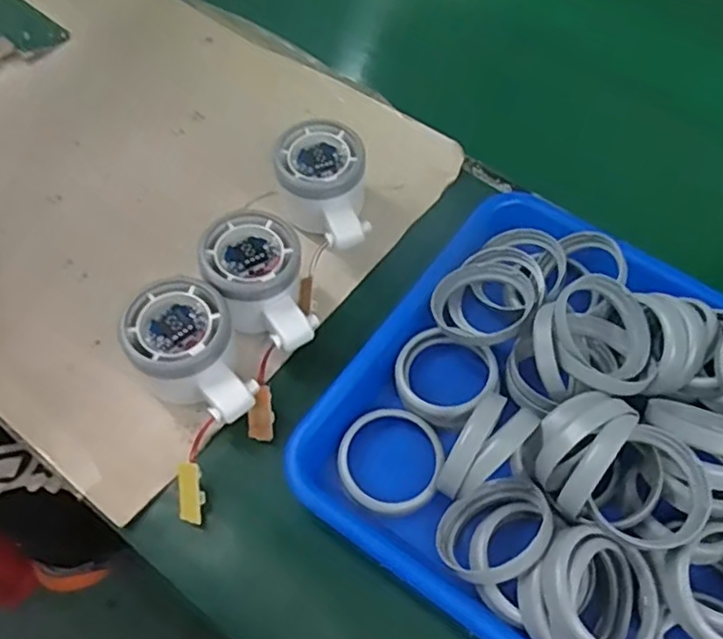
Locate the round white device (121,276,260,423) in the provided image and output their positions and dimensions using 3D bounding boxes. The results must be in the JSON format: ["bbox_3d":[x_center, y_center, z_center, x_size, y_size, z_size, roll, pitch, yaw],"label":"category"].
[{"bbox_3d":[-0.092,0.022,0.355,0.061,0.053,0.078,-20,62,-14],"label":"round white device"}]

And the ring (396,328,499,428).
[{"bbox_3d":[0.046,0.033,0.366,0.055,0.009,0.050,-6,63,11],"label":"ring"}]

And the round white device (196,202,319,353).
[{"bbox_3d":[-0.060,-0.017,0.378,0.053,0.056,0.080,-15,61,-11],"label":"round white device"}]

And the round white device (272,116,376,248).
[{"bbox_3d":[-0.025,-0.083,0.422,0.058,0.052,0.078,0,60,-3],"label":"round white device"}]

